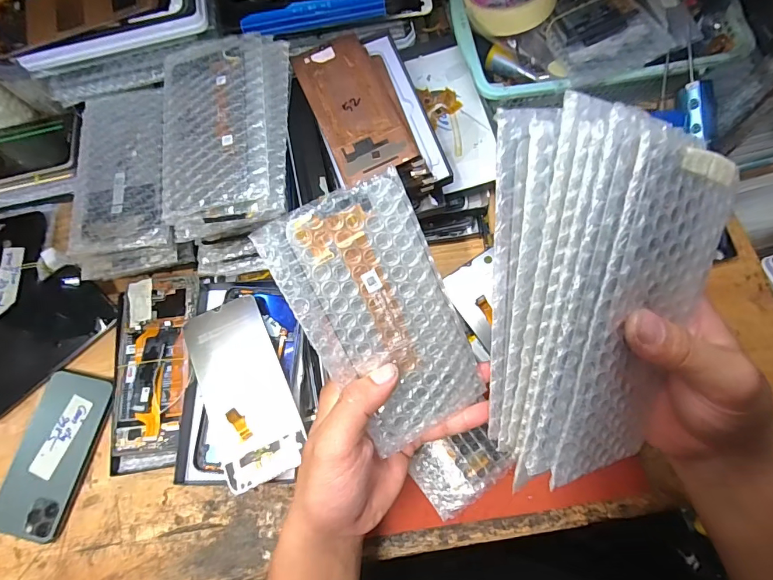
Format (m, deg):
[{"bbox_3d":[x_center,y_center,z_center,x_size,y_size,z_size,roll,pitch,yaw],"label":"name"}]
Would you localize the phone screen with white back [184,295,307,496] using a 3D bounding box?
[{"bbox_3d":[-0.123,0.085,0.357,0.070,0.011,0.154,-23,73,-9],"label":"phone screen with white back"}]

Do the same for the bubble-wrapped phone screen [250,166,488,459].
[{"bbox_3d":[-0.001,0.018,0.252,0.089,0.009,0.158,-27,107,-6],"label":"bubble-wrapped phone screen"}]

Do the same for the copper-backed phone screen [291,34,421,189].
[{"bbox_3d":[-0.027,-0.172,0.380,0.078,0.009,0.145,-22,72,-3],"label":"copper-backed phone screen"}]

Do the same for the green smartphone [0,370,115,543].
[{"bbox_3d":[-0.312,0.151,0.383,0.071,0.008,0.143,11,70,5],"label":"green smartphone"}]

